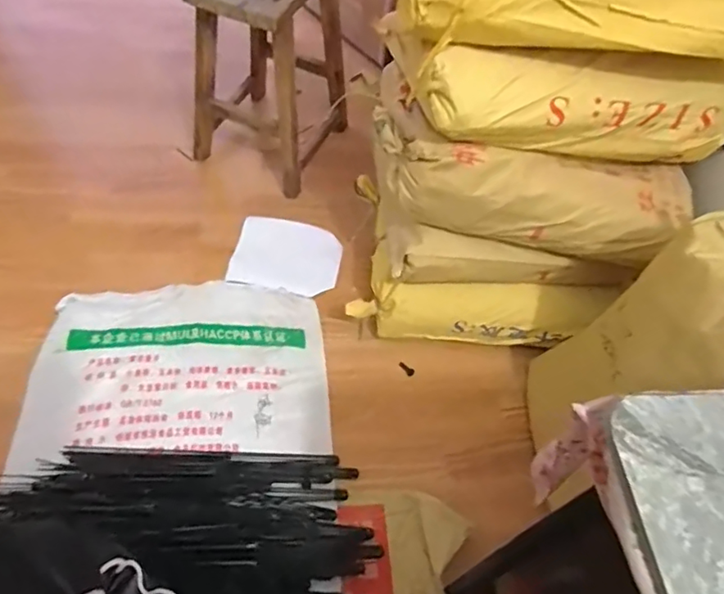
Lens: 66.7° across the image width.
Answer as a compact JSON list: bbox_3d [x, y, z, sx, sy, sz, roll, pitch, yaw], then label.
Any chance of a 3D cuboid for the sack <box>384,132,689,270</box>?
[{"bbox_3d":[0.343,-0.254,1.114,0.660,0.200,0.270,12,54,2],"label":"sack"}]

